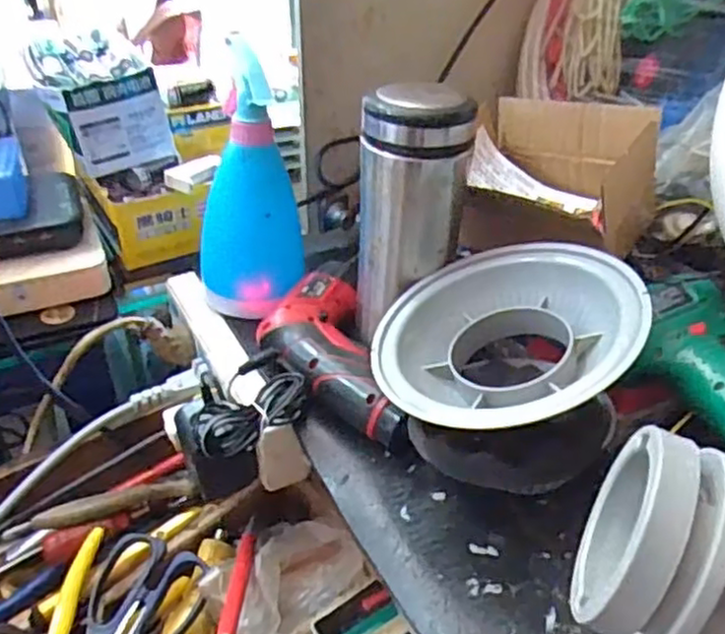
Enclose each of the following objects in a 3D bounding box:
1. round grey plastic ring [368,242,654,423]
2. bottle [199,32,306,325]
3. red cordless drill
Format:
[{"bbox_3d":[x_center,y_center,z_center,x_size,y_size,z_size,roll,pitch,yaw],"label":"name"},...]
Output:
[{"bbox_3d":[0.086,0.016,0.410,0.154,0.049,0.136,-12,41,18],"label":"round grey plastic ring"},{"bbox_3d":[-0.087,-0.094,0.521,0.081,0.181,0.081,-5,36,-9],"label":"bottle"},{"bbox_3d":[-0.029,0.032,0.487,0.077,0.048,0.166,-8,37,-13],"label":"red cordless drill"}]

